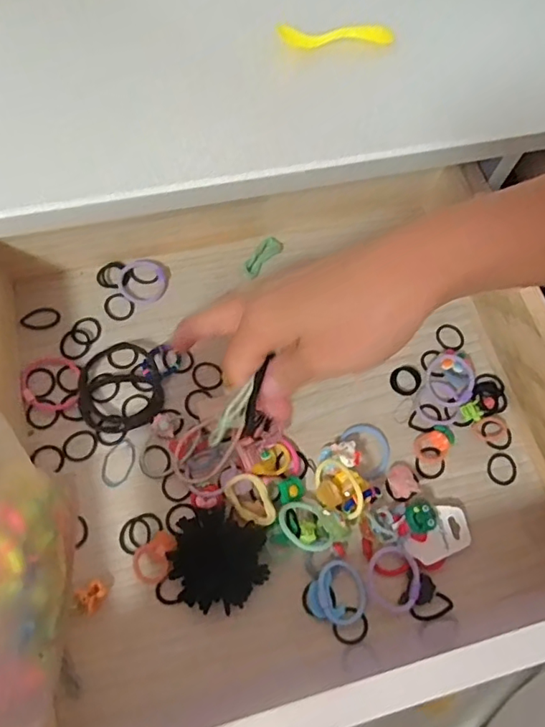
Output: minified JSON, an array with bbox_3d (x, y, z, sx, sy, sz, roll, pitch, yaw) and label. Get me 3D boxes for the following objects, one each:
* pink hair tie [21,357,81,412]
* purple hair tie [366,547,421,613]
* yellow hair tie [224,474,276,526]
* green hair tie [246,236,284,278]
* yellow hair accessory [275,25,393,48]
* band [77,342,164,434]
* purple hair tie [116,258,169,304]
[{"bbox_3d":[-0.146,0.013,0.349,0.037,0.006,0.037,1,69,-2],"label":"pink hair tie"},{"bbox_3d":[0.073,0.129,0.316,0.030,0.007,0.036,-5,69,-4],"label":"purple hair tie"},{"bbox_3d":[-0.012,0.082,0.317,0.021,0.015,0.034,-34,74,-14],"label":"yellow hair tie"},{"bbox_3d":[-0.008,-0.081,0.397,0.015,0.005,0.038,36,72,11],"label":"green hair tie"},{"bbox_3d":[0.041,-0.207,0.333,0.074,0.014,0.006,-8,70,-5],"label":"yellow hair accessory"},{"bbox_3d":[-0.102,0.014,0.350,0.053,0.008,0.061,-14,70,-8],"label":"band"},{"bbox_3d":[-0.094,-0.060,0.383,0.035,0.004,0.037,1,69,-2],"label":"purple hair tie"}]

